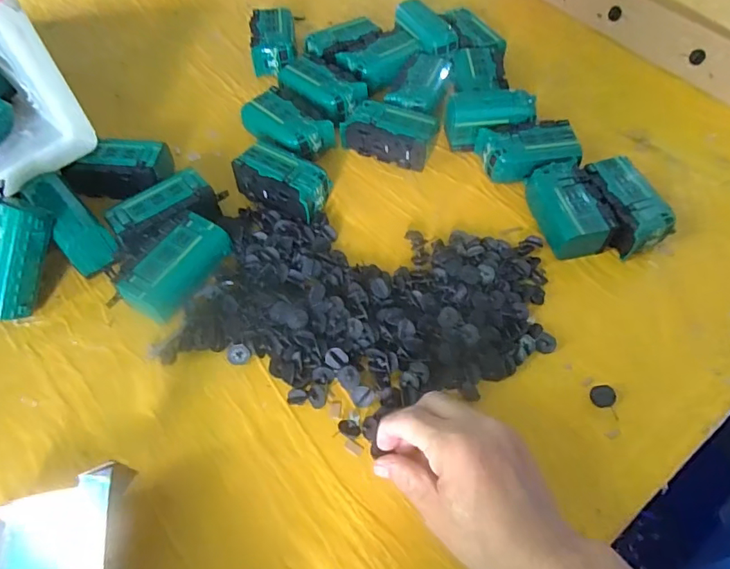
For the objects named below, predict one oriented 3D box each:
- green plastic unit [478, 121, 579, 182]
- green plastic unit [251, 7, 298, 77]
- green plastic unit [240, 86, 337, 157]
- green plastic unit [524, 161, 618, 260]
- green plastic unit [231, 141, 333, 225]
[{"bbox_3d":[0.167,-0.132,0.512,0.092,0.042,0.066,-4,57,-4],"label":"green plastic unit"},{"bbox_3d":[-0.113,-0.304,0.627,0.061,0.041,0.101,-5,58,-4],"label":"green plastic unit"},{"bbox_3d":[-0.084,-0.169,0.538,0.103,0.038,0.061,39,65,22],"label":"green plastic unit"},{"bbox_3d":[0.192,-0.069,0.469,0.052,0.036,0.095,-10,58,-8],"label":"green plastic unit"},{"bbox_3d":[-0.081,-0.100,0.494,0.093,0.039,0.053,31,62,18],"label":"green plastic unit"}]

